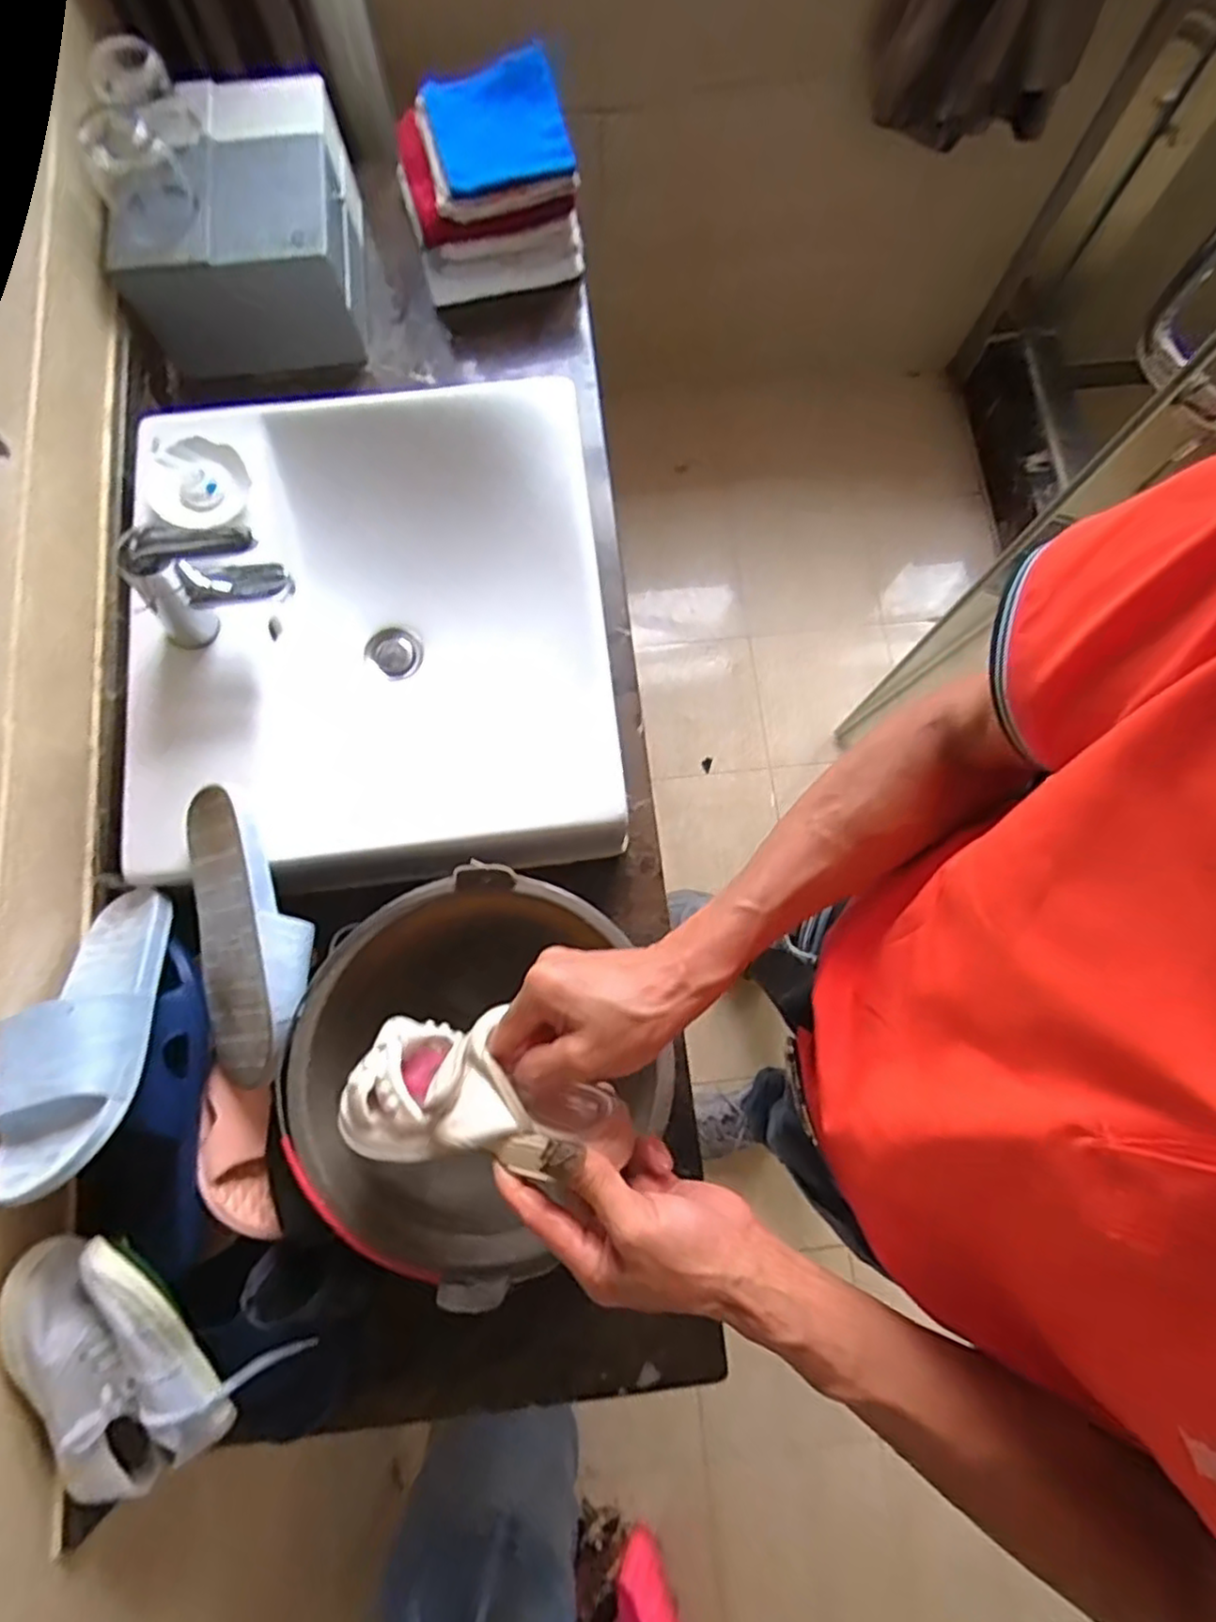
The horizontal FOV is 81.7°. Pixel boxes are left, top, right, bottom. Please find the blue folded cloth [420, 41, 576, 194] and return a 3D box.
[{"bbox_3d":[-0.131,-0.794,0.805,0.150,0.030,0.166,-14,78,-3],"label":"blue folded cloth"}]

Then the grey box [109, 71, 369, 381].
[{"bbox_3d":[-0.427,-0.691,0.836,0.236,0.141,0.275,-5,77,-1],"label":"grey box"}]

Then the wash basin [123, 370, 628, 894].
[{"bbox_3d":[-0.222,-0.177,0.670,0.433,0.144,0.485,-6,77,-2],"label":"wash basin"}]

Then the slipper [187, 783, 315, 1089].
[{"bbox_3d":[-0.295,0.100,0.583,0.115,0.059,0.239,-15,84,29],"label":"slipper"}]

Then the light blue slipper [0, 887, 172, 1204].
[{"bbox_3d":[-0.397,0.153,0.529,0.095,0.056,0.240,-11,46,-3],"label":"light blue slipper"}]

